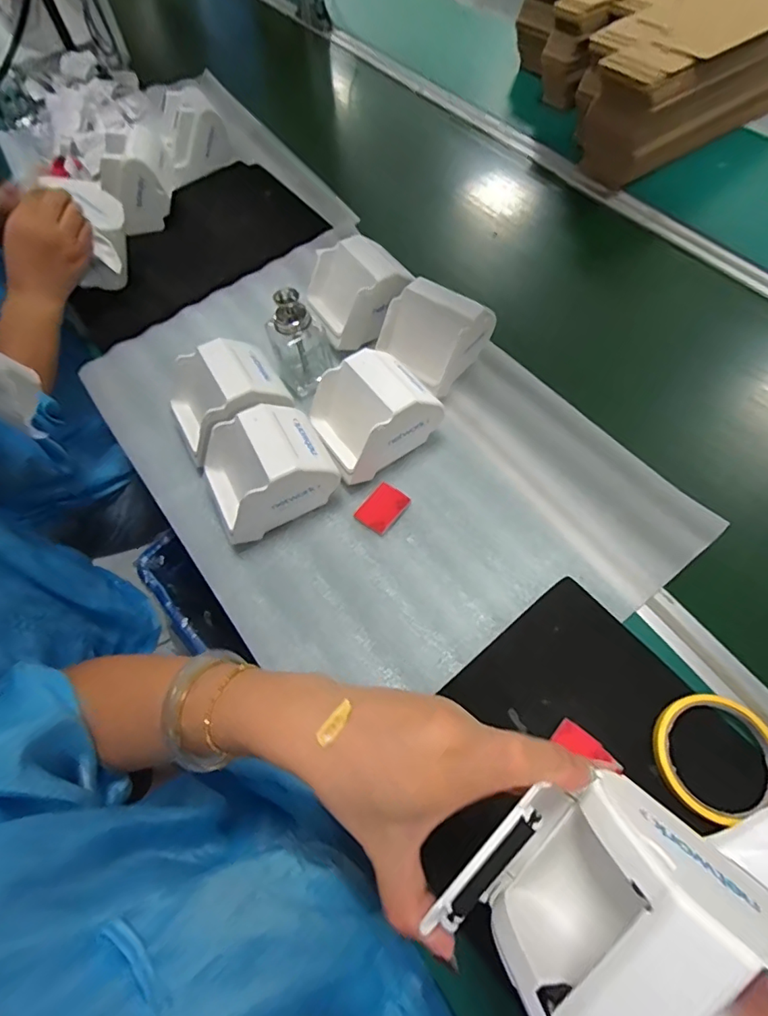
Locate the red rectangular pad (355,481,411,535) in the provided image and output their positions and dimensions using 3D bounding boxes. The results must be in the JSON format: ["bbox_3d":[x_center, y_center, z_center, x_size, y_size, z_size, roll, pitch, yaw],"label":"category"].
[{"bbox_3d":[-0.002,0.000,0.514,0.036,0.009,0.048,36,69,20],"label":"red rectangular pad"}]

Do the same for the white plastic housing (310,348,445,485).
[{"bbox_3d":[-0.013,-0.095,0.528,0.118,0.083,0.098,-31,64,-13],"label":"white plastic housing"}]

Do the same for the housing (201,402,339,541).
[{"bbox_3d":[-0.117,-0.037,0.504,0.123,0.092,0.093,-26,63,-11],"label":"housing"}]

